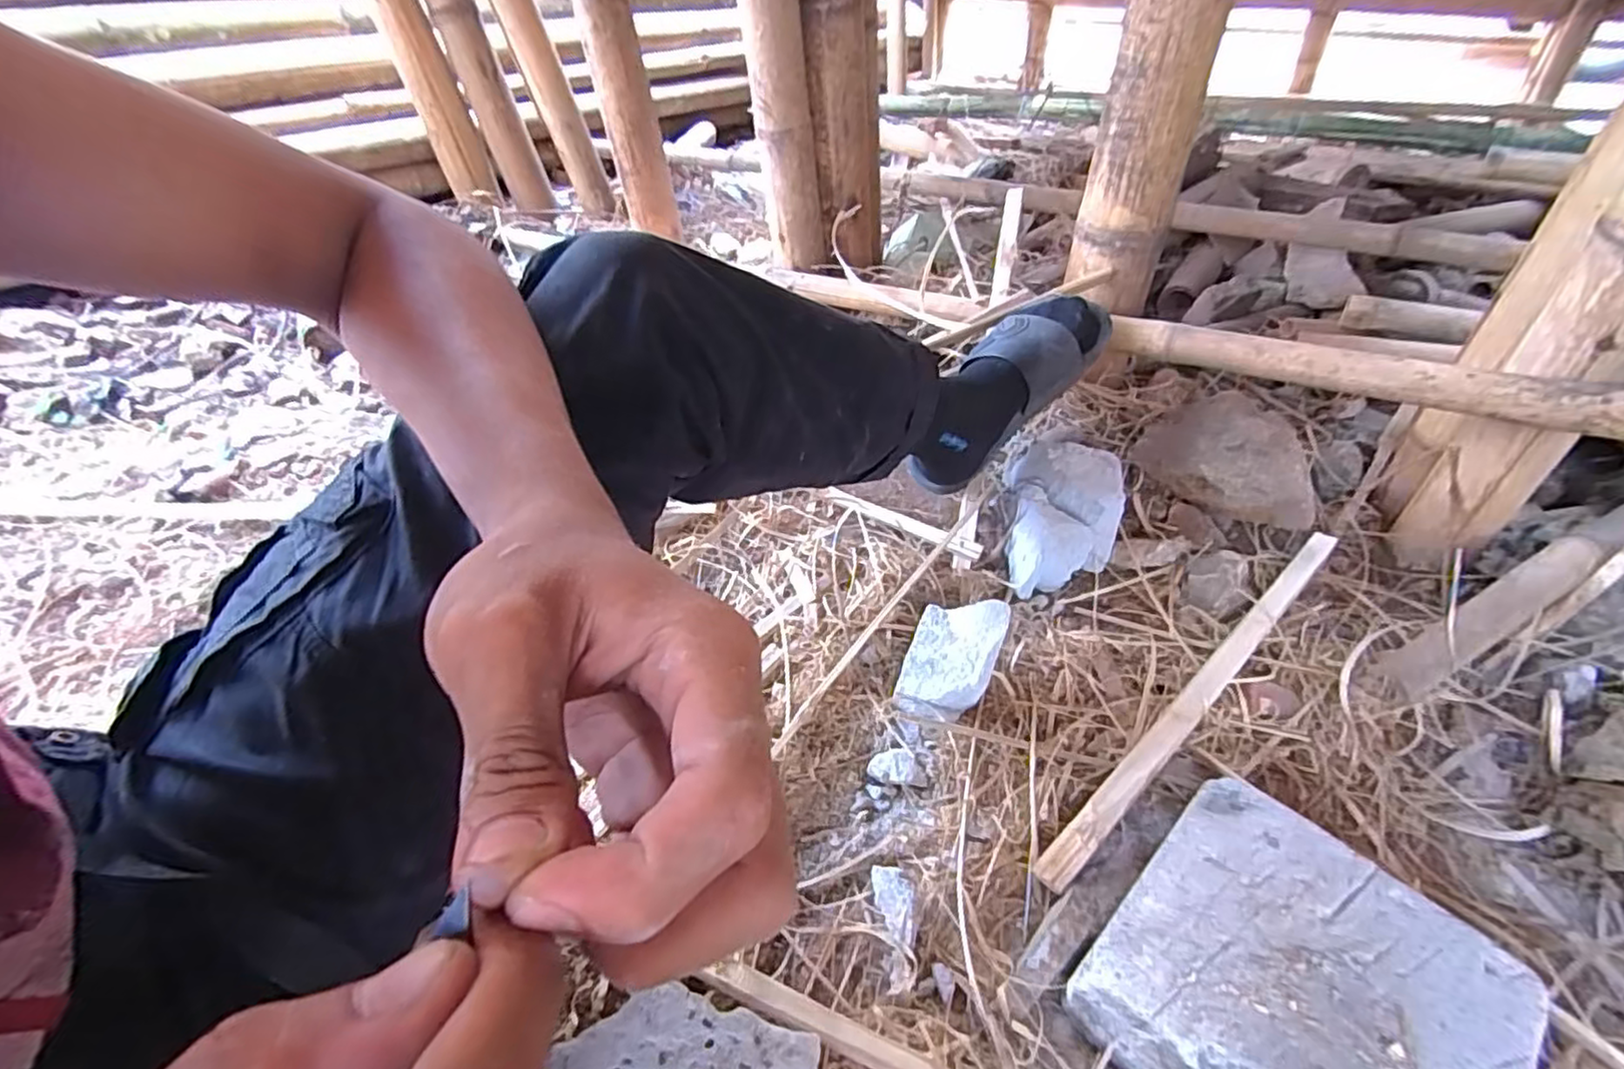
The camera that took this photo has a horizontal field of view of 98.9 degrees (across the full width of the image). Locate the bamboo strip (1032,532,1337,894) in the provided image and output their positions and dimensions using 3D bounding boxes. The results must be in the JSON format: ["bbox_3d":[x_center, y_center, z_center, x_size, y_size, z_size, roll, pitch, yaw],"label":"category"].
[{"bbox_3d":[0.364,0.131,0.633,0.517,0.008,0.024,-33,48,-28],"label":"bamboo strip"}]

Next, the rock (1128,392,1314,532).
[{"bbox_3d":[0.474,-0.086,0.793,0.186,0.092,0.122,24,45,26],"label":"rock"}]

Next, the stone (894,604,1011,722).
[{"bbox_3d":[0.123,0.114,0.623,0.074,0.078,0.093,17,43,19],"label":"stone"}]

